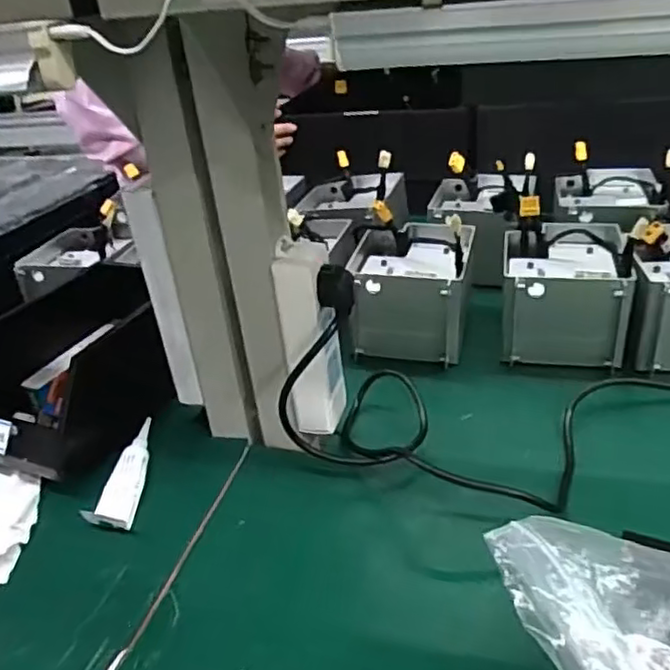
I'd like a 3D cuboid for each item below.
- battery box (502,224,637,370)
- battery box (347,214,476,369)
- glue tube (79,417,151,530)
[{"bbox_3d":[0.253,-0.054,0.740,0.126,0.089,0.149,1,30,13],"label":"battery box"},{"bbox_3d":[0.090,-0.057,0.776,0.131,0.094,0.163,5,31,14],"label":"battery box"},{"bbox_3d":[-0.189,0.123,0.600,0.034,0.015,0.123,-5,29,3],"label":"glue tube"}]

